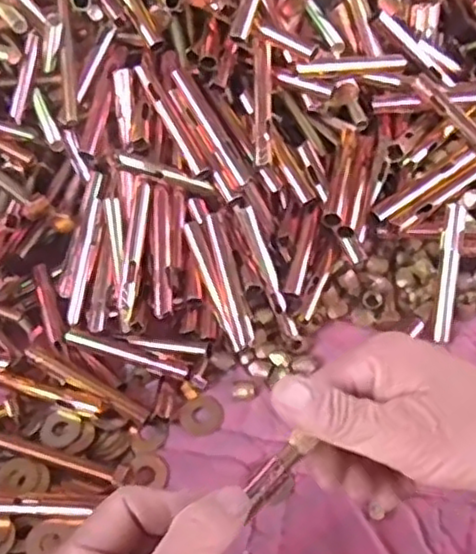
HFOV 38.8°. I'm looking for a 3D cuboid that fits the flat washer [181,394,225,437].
[{"bbox_3d":[-0.021,0.081,0.396,0.024,0.004,0.024,-1,57,2],"label":"flat washer"}]

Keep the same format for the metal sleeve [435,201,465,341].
[{"bbox_3d":[0.127,-0.003,0.408,0.010,0.006,0.082,6,91,6],"label":"metal sleeve"}]

